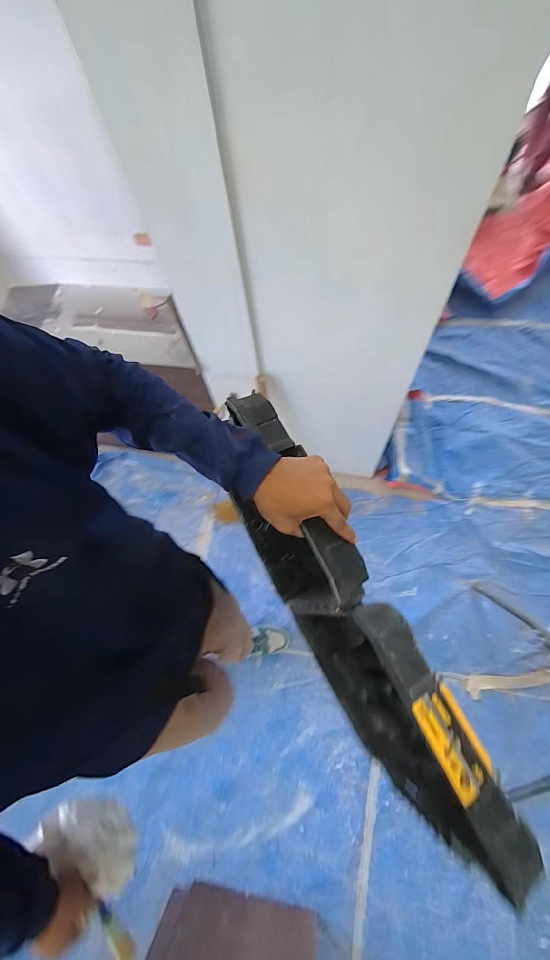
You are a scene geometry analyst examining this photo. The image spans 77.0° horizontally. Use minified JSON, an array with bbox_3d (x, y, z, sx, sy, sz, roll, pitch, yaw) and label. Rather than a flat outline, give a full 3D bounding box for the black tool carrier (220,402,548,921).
[{"bbox_3d":[0.097,0.236,0.598,0.106,0.490,0.599,-27,69,-8],"label":"black tool carrier"}]

